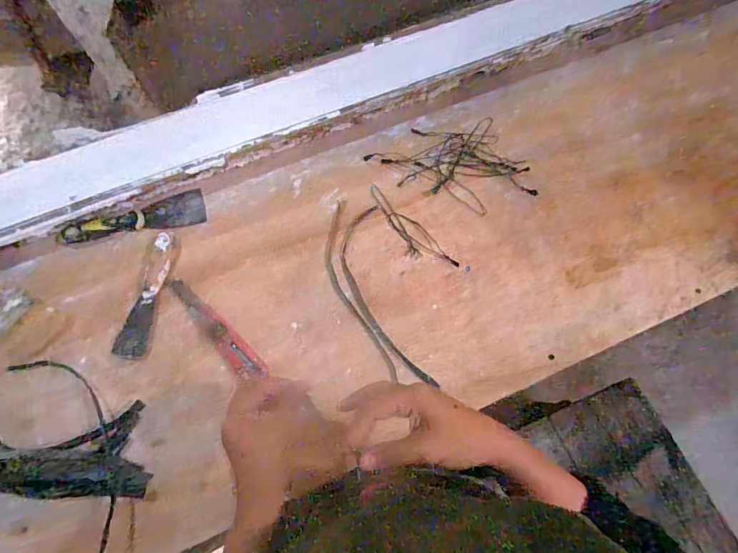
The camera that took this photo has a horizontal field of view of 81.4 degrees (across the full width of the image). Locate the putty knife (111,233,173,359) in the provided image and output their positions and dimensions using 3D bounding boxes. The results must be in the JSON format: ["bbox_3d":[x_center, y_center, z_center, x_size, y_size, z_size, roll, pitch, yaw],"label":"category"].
[{"bbox_3d":[-0.299,0.023,0.575,0.039,0.020,0.169,6,69,3],"label":"putty knife"}]

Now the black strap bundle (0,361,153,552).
[{"bbox_3d":[-0.397,0.192,0.501,0.281,0.024,0.175,8,69,4],"label":"black strap bundle"}]

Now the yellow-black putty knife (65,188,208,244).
[{"bbox_3d":[-0.332,-0.080,0.613,0.189,0.015,0.057,-18,70,-6],"label":"yellow-black putty knife"}]

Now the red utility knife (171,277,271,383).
[{"bbox_3d":[-0.201,0.070,0.562,0.176,0.008,0.035,43,73,16],"label":"red utility knife"}]

